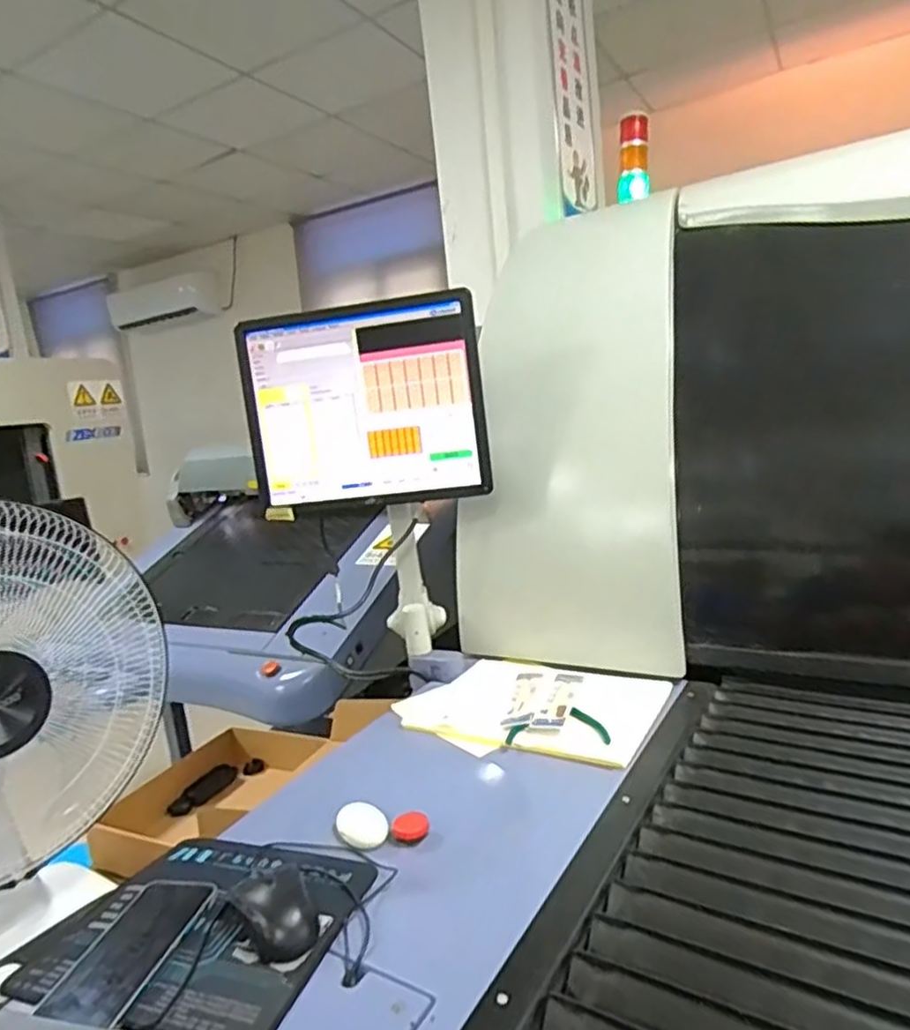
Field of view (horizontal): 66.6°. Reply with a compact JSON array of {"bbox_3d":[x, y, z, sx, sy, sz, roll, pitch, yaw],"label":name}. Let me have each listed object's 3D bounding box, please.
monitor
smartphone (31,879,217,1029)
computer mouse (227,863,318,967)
[{"bbox_3d":[-0.145,-0.170,1.087,0.384,0.294,0.047,-4,9,12],"label":"monitor"},{"bbox_3d":[-0.269,0.359,0.578,0.075,0.010,0.142,-2,11,13],"label":"smartphone"},{"bbox_3d":[-0.154,0.339,0.596,0.058,0.035,0.091,-10,11,-30],"label":"computer mouse"}]

